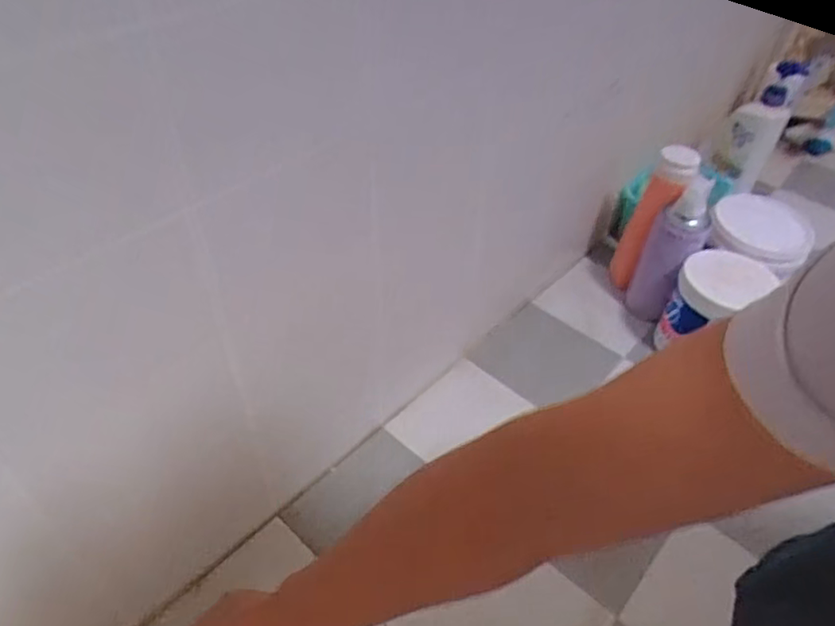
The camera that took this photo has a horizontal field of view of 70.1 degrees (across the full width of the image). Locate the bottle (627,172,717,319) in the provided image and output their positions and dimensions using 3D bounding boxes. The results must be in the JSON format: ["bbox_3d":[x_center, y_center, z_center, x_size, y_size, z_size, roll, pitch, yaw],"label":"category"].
[{"bbox_3d":[0.325,-0.072,0.778,0.064,0.206,0.060,26,48,20],"label":"bottle"}]

